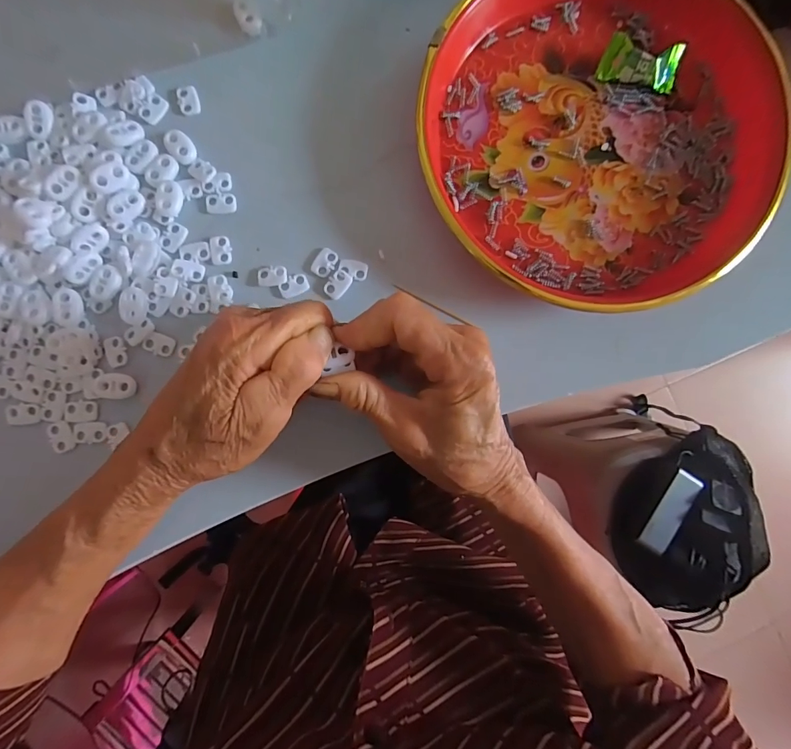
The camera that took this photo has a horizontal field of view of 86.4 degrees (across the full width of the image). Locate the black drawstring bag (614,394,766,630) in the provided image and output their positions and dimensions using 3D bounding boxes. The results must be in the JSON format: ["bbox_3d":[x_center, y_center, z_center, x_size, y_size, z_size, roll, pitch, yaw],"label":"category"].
[{"bbox_3d":[0.431,0.210,0.643,0.169,0.124,0.301,19,87,-3],"label":"black drawstring bag"}]

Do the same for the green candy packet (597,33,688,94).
[{"bbox_3d":[0.156,-0.198,0.268,0.047,0.015,0.025,13,87,-3],"label":"green candy packet"}]

